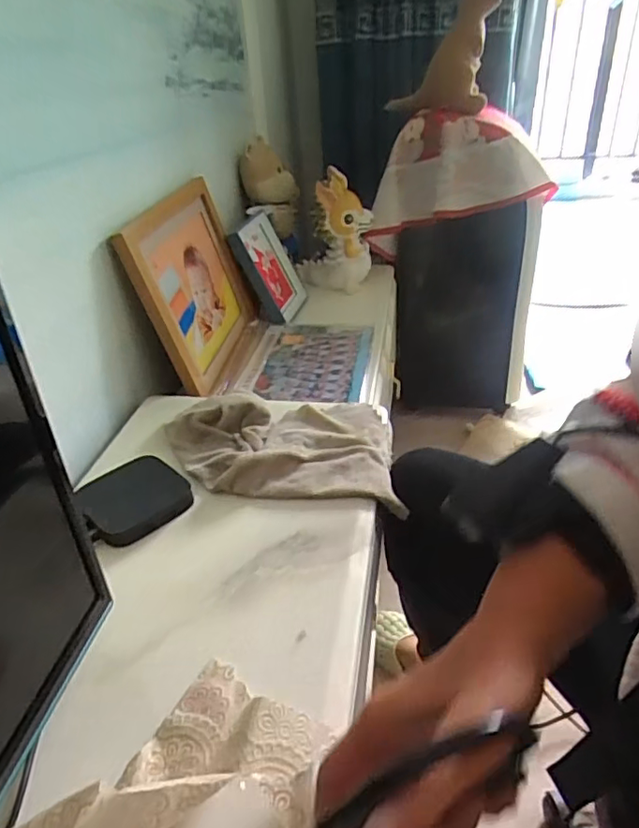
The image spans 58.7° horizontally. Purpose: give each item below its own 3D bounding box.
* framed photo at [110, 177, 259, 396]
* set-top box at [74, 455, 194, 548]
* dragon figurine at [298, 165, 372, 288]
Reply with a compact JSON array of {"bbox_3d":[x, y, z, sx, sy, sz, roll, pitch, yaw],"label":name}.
[{"bbox_3d":[-0.186,-0.208,0.895,0.035,0.257,0.312,-8,36,21],"label":"framed photo"},{"bbox_3d":[-0.194,0.081,0.588,0.101,0.019,0.103,-28,39,-33],"label":"set-top box"},{"bbox_3d":[0.029,-0.374,1.204,0.162,0.230,0.096,-4,32,-1],"label":"dragon figurine"}]

